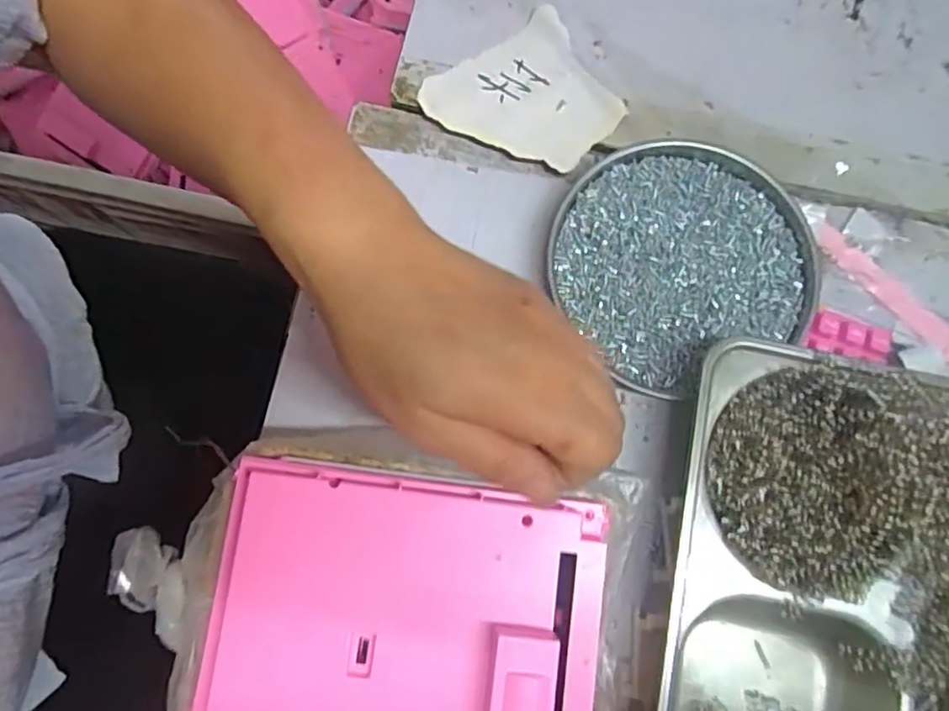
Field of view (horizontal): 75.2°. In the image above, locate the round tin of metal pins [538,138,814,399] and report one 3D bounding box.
[{"bbox_3d":[0.109,-0.052,0.326,0.127,0.018,0.125,0,79,-1],"label":"round tin of metal pins"}]

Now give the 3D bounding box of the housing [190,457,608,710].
[{"bbox_3d":[-0.029,0.114,0.243,0.155,0.020,0.126,7,77,3],"label":"housing"}]

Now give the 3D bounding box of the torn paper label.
[{"bbox_3d":[0.029,-0.141,0.347,0.092,0.007,0.087,-34,79,-7],"label":"torn paper label"}]

